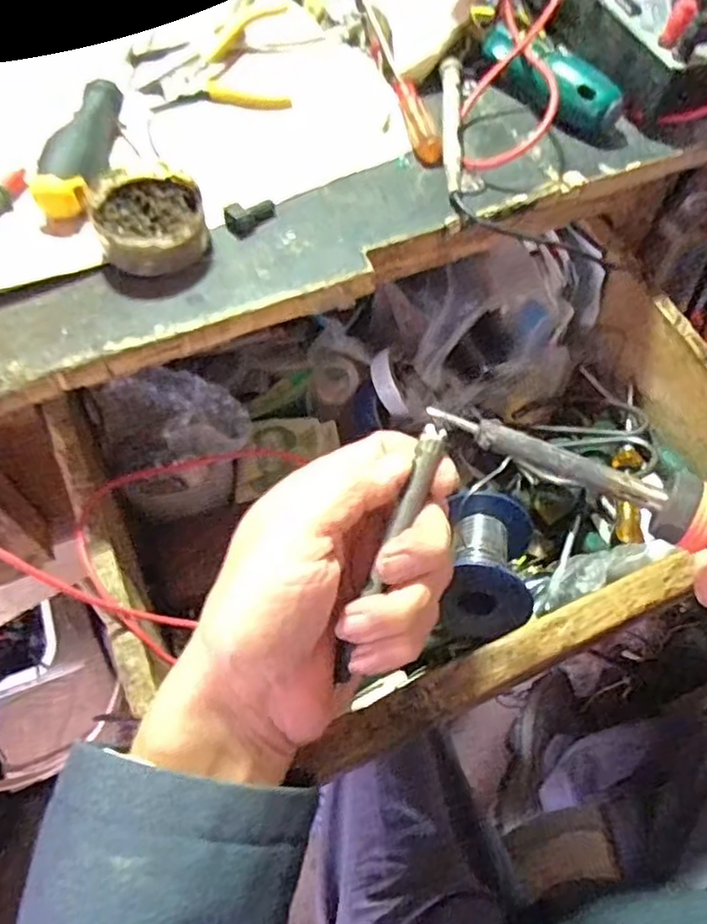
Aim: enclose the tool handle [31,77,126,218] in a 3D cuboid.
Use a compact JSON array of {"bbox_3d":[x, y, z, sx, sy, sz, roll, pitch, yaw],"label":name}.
[{"bbox_3d":[-0.143,-0.172,0.353,0.023,0.024,0.097,9,59,3],"label":"tool handle"}]

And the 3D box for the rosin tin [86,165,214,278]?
[{"bbox_3d":[-0.100,-0.119,0.330,0.051,0.025,0.054,1,59,-2],"label":"rosin tin"}]

